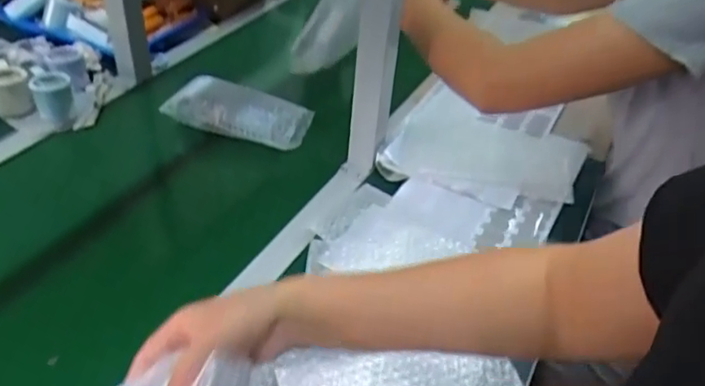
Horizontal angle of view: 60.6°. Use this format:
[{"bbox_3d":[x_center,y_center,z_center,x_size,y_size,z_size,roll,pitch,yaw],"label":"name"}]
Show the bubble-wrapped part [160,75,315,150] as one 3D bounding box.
[{"bbox_3d":[-0.176,-0.130,0.912,0.219,0.060,0.075,13,40,10],"label":"bubble-wrapped part"}]

